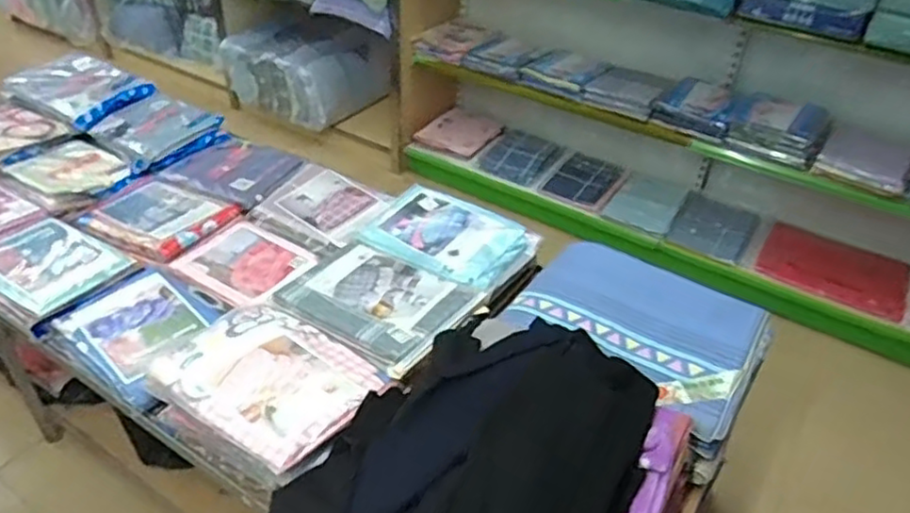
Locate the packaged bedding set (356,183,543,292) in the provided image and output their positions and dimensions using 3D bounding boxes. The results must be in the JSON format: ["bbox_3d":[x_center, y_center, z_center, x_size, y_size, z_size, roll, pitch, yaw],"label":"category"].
[{"bbox_3d":[-0.032,-0.059,1.795,0.443,0.070,0.329,26,43,27],"label":"packaged bedding set"}]

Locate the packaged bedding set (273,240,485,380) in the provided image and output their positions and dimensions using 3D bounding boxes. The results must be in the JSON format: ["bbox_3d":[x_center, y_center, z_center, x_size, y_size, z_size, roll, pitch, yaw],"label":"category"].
[{"bbox_3d":[-0.178,0.101,1.545,0.392,0.064,0.345,22,41,23],"label":"packaged bedding set"}]

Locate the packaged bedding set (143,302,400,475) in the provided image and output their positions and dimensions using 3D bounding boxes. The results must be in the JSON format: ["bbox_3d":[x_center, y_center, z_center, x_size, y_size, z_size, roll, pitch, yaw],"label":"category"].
[{"bbox_3d":[-0.371,0.229,1.333,0.413,0.045,0.311,25,43,26],"label":"packaged bedding set"}]

